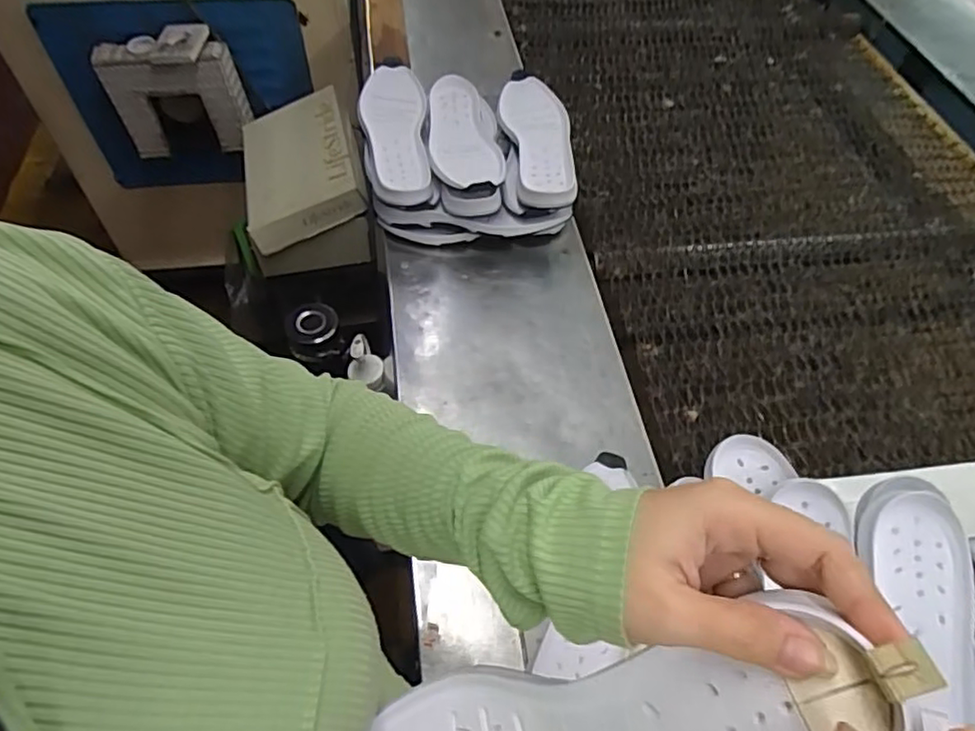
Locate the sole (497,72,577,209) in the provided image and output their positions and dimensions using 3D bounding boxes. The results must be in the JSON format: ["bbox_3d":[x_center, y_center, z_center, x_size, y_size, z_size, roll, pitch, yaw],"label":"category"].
[{"bbox_3d":[0.068,-0.312,0.861,0.097,0.028,0.277,1,55,-2],"label":"sole"}]

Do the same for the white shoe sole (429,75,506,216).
[{"bbox_3d":[-0.032,-0.308,0.859,0.097,0.054,0.257,-2,55,-4],"label":"white shoe sole"}]

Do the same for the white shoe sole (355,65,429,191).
[{"bbox_3d":[-0.128,-0.325,0.852,0.088,0.027,0.265,-3,55,-5],"label":"white shoe sole"}]

